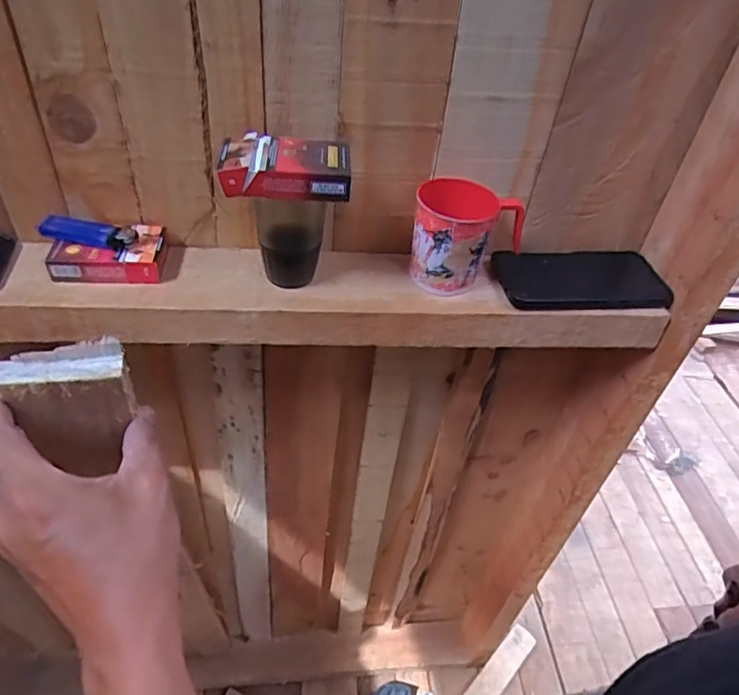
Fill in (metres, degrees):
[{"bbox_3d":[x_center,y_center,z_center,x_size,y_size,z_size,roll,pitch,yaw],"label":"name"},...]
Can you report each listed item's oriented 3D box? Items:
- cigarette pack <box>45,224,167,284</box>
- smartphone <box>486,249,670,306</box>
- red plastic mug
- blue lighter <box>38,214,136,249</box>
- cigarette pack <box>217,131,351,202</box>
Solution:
[{"bbox_3d":[-0.228,-0.084,0.489,0.090,0.023,0.060,-2,45,-10],"label":"cigarette pack"},{"bbox_3d":[0.202,-0.068,0.535,0.158,0.014,0.076,0,45,-8],"label":"smartphone"},{"bbox_3d":[0.085,-0.096,0.502,0.093,0.081,0.073,19,45,12],"label":"red plastic mug"},{"bbox_3d":[-0.246,-0.100,0.483,0.085,0.010,0.022,12,44,5],"label":"blue lighter"},{"bbox_3d":[-0.063,-0.138,0.428,0.095,0.026,0.056,1,44,-6],"label":"cigarette pack"}]

